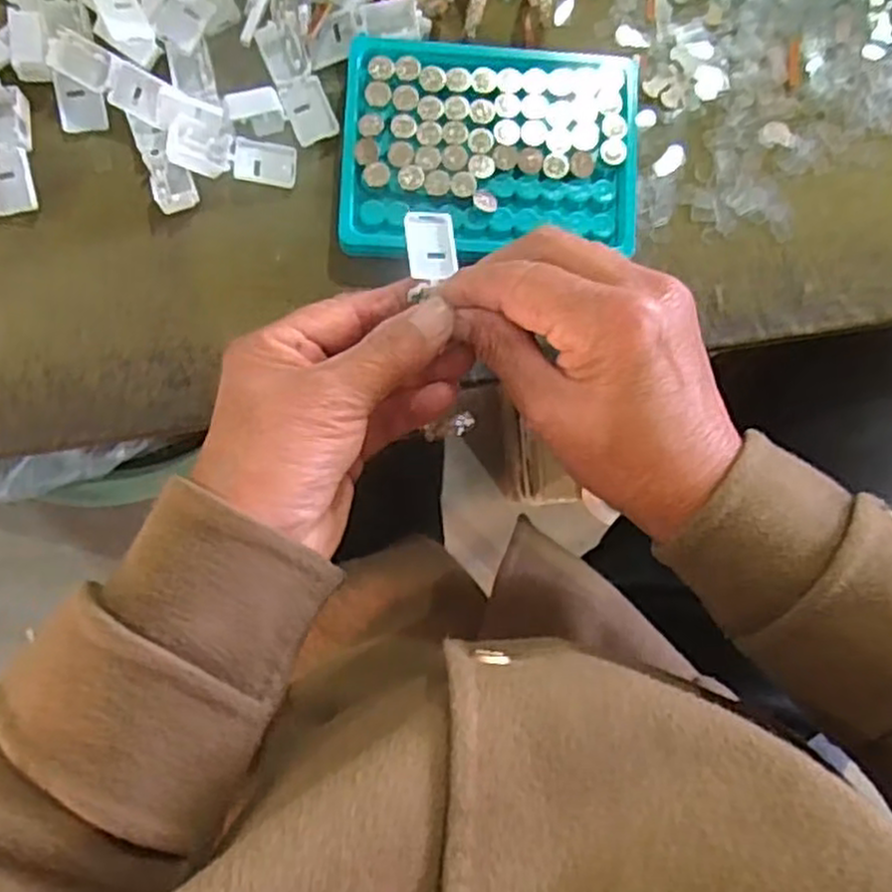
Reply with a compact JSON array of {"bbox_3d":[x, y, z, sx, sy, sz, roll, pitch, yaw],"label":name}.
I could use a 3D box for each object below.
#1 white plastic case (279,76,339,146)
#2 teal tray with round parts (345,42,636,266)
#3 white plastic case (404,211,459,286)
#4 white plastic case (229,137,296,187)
[{"bbox_3d":[-0.062,-0.151,0.341,0.020,0.005,0.029,-23,89,-5],"label":"white plastic case"},{"bbox_3d":[0.020,-0.131,0.341,0.128,0.020,0.093,2,87,-4],"label":"teal tray with round parts"},{"bbox_3d":[-0.006,-0.080,0.304,0.020,0.006,0.029,-6,88,-4],"label":"white plastic case"},{"bbox_3d":[-0.081,-0.127,0.339,0.027,0.008,0.019,4,87,-4],"label":"white plastic case"}]

